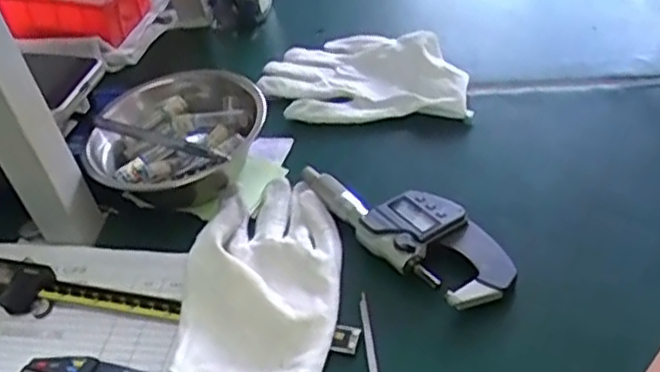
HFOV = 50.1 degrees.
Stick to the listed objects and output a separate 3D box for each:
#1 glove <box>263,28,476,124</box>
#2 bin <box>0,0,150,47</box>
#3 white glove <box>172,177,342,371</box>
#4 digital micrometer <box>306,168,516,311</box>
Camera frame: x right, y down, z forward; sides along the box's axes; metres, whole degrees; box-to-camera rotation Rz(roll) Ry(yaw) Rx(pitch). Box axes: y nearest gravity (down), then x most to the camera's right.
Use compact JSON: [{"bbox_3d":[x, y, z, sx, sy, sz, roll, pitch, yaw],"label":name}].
[{"bbox_3d":[0.029,-0.094,0.570,0.169,0.047,0.105,4,43,18],"label":"glove"},{"bbox_3d":[-0.251,-0.177,0.683,0.135,0.060,0.090,9,45,22],"label":"bin"},{"bbox_3d":[-0.038,0.055,0.426,0.094,0.032,0.166,4,43,17],"label":"white glove"},{"bbox_3d":[0.045,0.022,0.449,0.054,0.025,0.159,-37,47,-27],"label":"digital micrometer"}]

